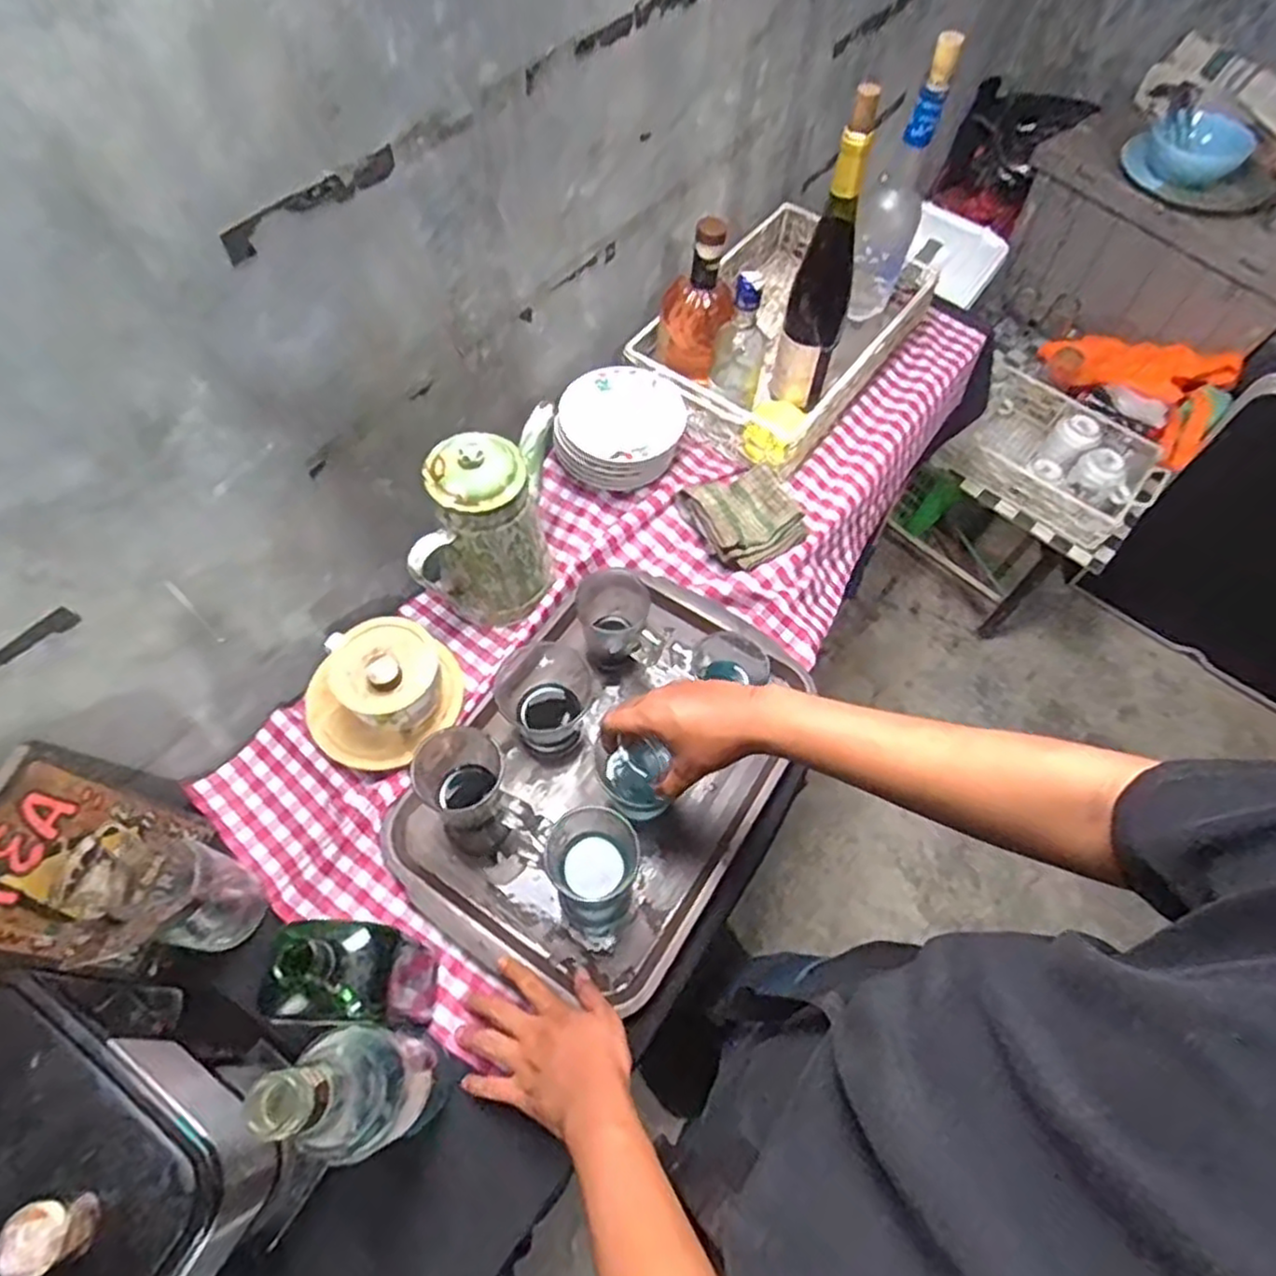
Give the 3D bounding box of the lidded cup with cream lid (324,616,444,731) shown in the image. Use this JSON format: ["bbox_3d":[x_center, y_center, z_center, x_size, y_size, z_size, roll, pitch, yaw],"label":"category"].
[{"bbox_3d":[-0.247,0.034,0.698,0.107,0.077,0.098,1,61,-2],"label":"lidded cup with cream lid"}]

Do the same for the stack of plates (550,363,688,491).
[{"bbox_3d":[-0.024,-0.254,0.869,0.152,0.069,0.151,19,62,8],"label":"stack of plates"}]

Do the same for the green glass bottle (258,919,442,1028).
[{"bbox_3d":[-0.215,0.256,0.539,0.081,0.218,0.072,6,61,0],"label":"green glass bottle"}]

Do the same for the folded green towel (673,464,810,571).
[{"bbox_3d":[0.131,-0.150,0.846,0.125,0.033,0.128,-26,65,-16],"label":"folded green towel"}]

